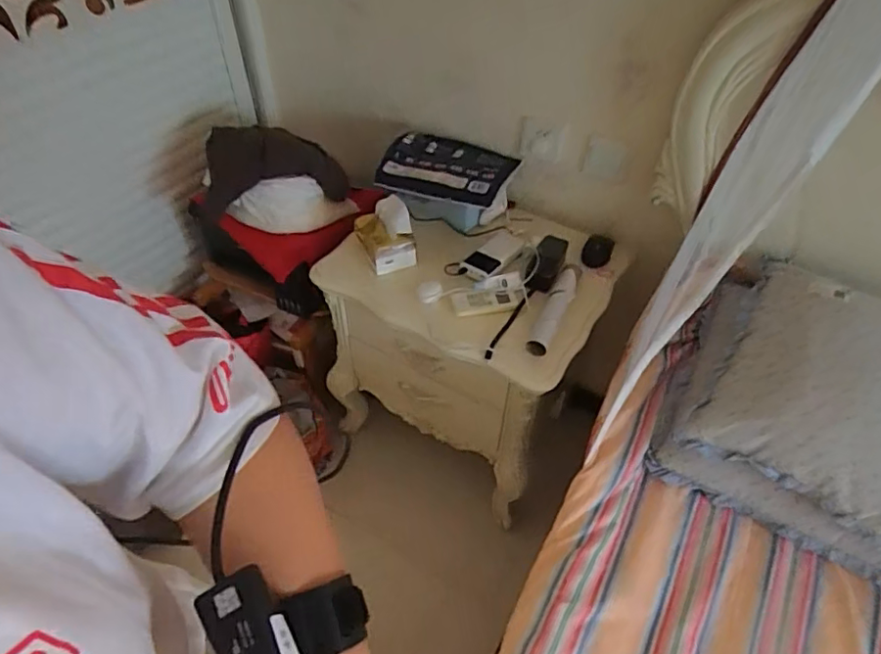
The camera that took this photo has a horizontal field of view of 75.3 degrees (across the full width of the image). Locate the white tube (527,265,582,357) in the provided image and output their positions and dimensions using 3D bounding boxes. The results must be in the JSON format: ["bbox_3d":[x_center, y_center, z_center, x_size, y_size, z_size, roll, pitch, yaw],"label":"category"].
[{"bbox_3d":[0.224,-0.042,1.113,0.048,0.039,0.245,20,50,17],"label":"white tube"}]

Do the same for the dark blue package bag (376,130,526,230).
[{"bbox_3d":[0.011,-0.332,1.296,0.289,0.141,0.198,17,49,14],"label":"dark blue package bag"}]

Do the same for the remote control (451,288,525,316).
[{"bbox_3d":[0.097,-0.053,1.125,0.143,0.017,0.050,-8,48,-8],"label":"remote control"}]

